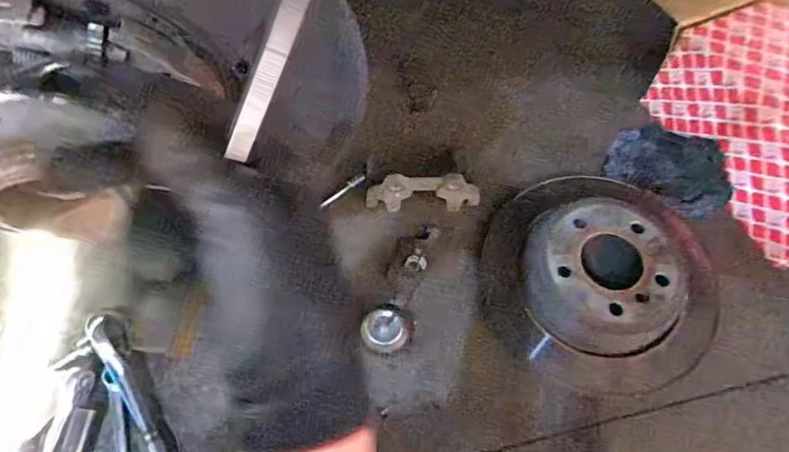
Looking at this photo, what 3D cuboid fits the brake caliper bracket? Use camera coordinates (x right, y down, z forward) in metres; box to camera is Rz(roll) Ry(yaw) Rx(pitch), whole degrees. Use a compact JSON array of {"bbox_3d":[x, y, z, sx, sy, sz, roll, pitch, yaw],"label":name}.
[{"bbox_3d":[0.040,-0.042,0.690,0.151,0.060,0.042,0,62,1],"label":"brake caliper bracket"}]

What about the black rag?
[{"bbox_3d":[0.393,-0.086,0.736,0.176,0.054,0.111,39,69,19],"label":"black rag"}]

